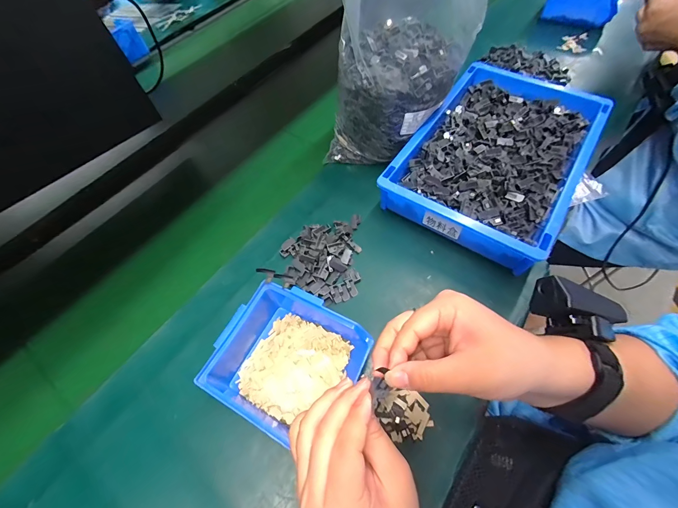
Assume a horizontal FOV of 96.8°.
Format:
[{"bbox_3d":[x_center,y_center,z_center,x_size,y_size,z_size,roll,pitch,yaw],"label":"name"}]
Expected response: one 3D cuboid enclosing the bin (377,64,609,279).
[{"bbox_3d":[0.222,-0.140,0.437,0.206,0.075,0.310,31,68,18],"label":"bin"}]

